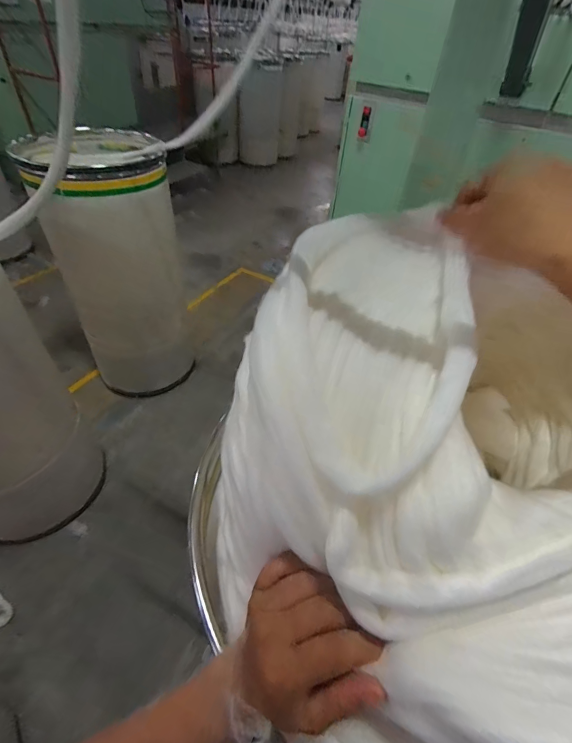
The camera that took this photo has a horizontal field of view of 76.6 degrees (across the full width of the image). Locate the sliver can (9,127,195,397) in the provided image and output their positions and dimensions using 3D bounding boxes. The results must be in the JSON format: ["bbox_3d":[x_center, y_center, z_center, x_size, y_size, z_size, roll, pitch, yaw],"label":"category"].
[{"bbox_3d":[-0.727,-0.438,1.605,0.472,1.000,0.428,-18,50,-22],"label":"sliver can"}]

